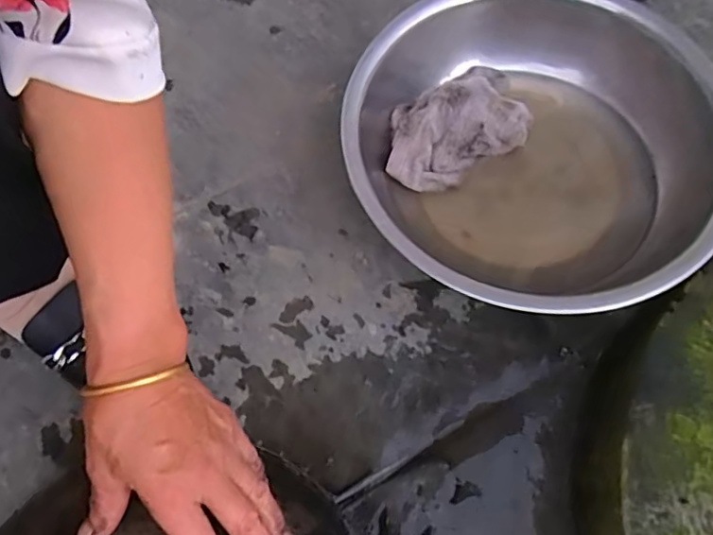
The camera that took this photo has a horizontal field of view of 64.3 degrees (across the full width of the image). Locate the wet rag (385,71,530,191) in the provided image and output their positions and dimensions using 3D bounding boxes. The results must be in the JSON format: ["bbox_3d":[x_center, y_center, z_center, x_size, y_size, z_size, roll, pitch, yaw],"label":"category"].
[{"bbox_3d":[0.094,-0.138,0.530,0.148,0.056,0.091,-28,67,-11],"label":"wet rag"}]

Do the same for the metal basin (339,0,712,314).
[{"bbox_3d":[0.146,-0.100,0.501,0.297,0.112,0.307,0,68,0],"label":"metal basin"}]

